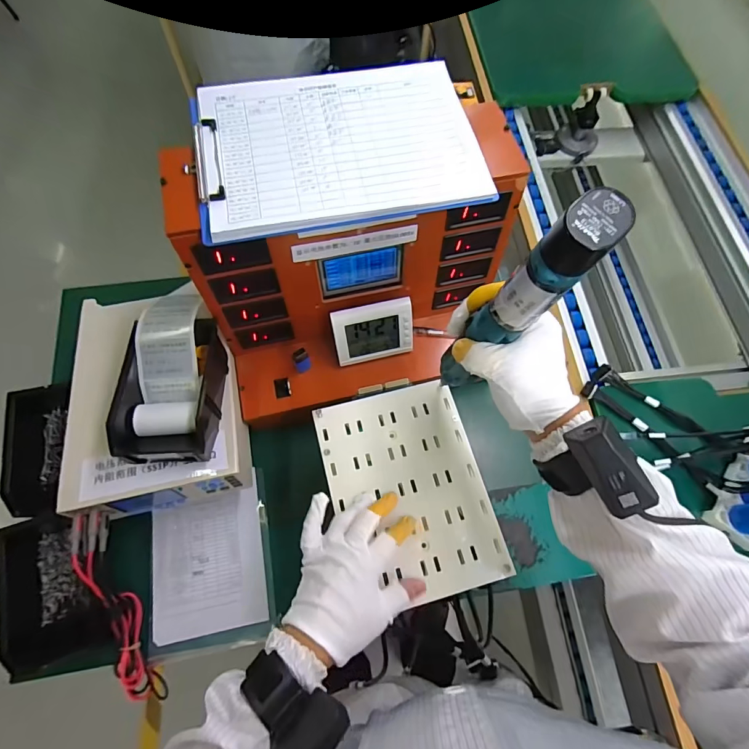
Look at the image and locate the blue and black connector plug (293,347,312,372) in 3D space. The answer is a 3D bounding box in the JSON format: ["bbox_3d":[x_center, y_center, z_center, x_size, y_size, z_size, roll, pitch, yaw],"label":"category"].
[{"bbox_3d":[-0.102,-0.020,0.571,0.013,0.046,0.022,39,72,18],"label":"blue and black connector plug"}]

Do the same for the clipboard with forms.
[{"bbox_3d":[-0.043,-0.261,0.464,0.307,0.028,0.219,-10,69,-6],"label":"clipboard with forms"}]

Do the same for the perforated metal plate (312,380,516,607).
[{"bbox_3d":[0.039,0.129,0.472,0.172,0.011,0.232,-13,70,-7],"label":"perforated metal plate"}]

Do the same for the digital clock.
[{"bbox_3d":[-0.004,-0.061,0.583,0.112,0.092,0.029,-12,42,-7],"label":"digital clock"}]

